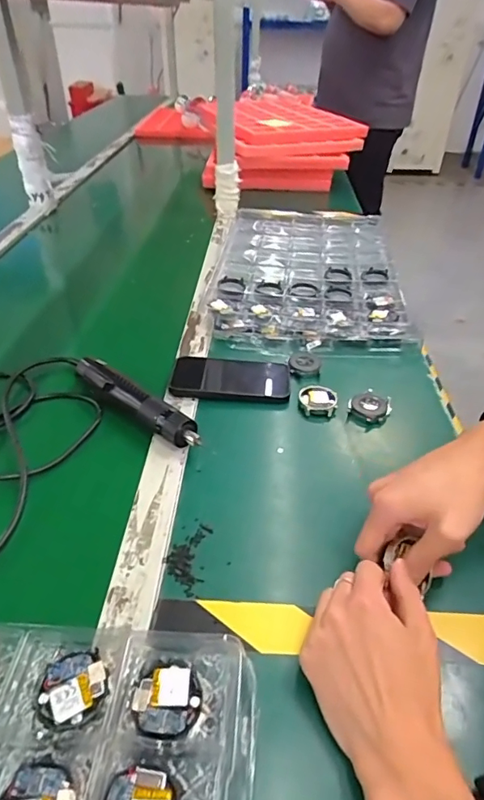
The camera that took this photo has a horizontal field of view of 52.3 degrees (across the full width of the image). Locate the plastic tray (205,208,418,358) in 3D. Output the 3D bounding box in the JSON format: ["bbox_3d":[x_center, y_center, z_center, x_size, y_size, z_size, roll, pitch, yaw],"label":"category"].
[{"bbox_3d":[0.111,-0.249,0.861,0.289,0.024,0.504,4,38,4],"label":"plastic tray"}]

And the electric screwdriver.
[{"bbox_3d":[-0.127,0.000,0.568,0.215,0.035,0.032,31,47,33],"label":"electric screwdriver"}]

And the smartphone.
[{"bbox_3d":[-0.013,-0.029,0.625,0.145,0.011,0.083,7,38,3],"label":"smartphone"}]

